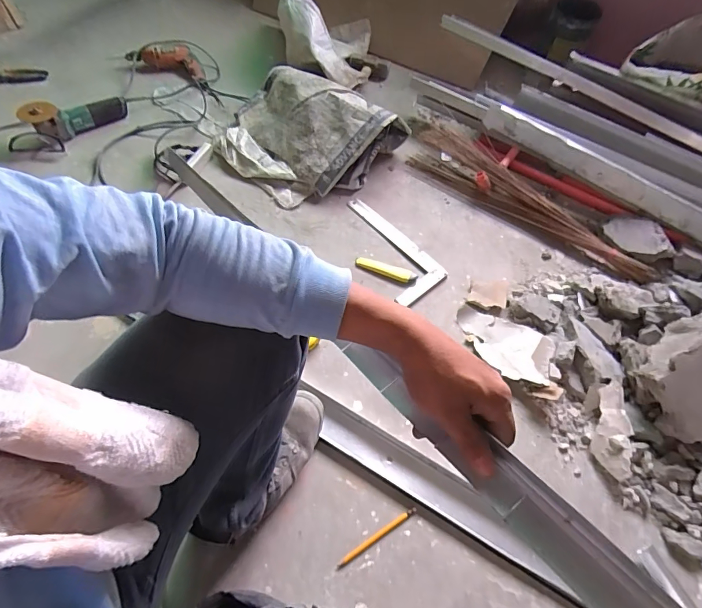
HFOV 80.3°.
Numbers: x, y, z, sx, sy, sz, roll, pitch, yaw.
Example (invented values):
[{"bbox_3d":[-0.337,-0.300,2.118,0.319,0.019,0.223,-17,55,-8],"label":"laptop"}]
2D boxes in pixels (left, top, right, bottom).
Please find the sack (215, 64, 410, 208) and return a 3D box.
[{"bbox_3d":[-0.145,-0.522,1.258,0.477,0.174,0.418,37,62,18],"label":"sack"}]

